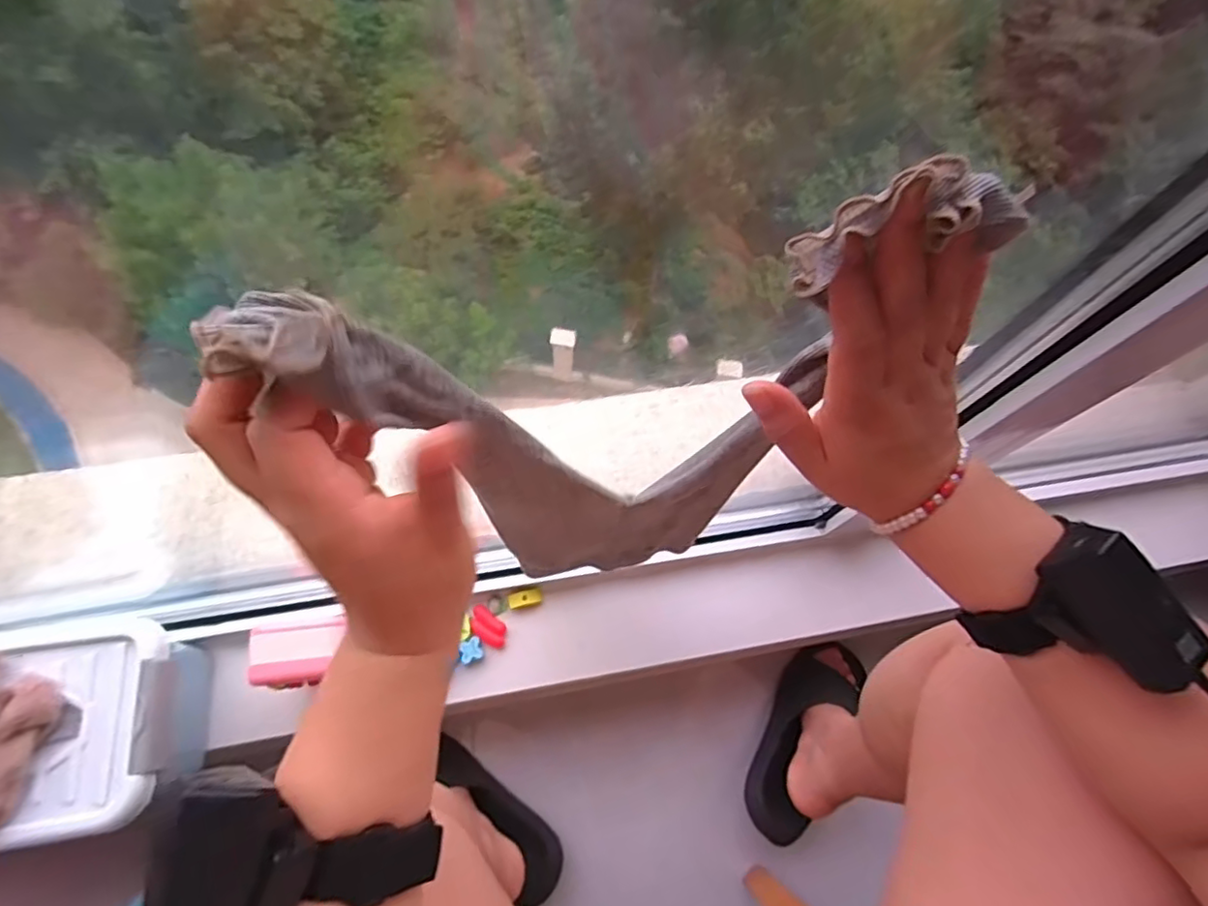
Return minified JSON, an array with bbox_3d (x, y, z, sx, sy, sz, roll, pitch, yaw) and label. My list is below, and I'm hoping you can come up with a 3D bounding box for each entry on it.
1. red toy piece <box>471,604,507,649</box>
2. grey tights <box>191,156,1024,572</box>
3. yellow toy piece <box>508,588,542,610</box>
[{"bbox_3d":[-0.133,0.202,0.692,0.050,0.012,0.030,35,71,10],"label":"red toy piece"},{"bbox_3d":[0.008,0.017,0.404,0.287,0.456,0.036,-9,69,-6],"label":"grey tights"},{"bbox_3d":[-0.094,0.174,0.707,0.039,0.006,0.019,-11,70,-7],"label":"yellow toy piece"}]

